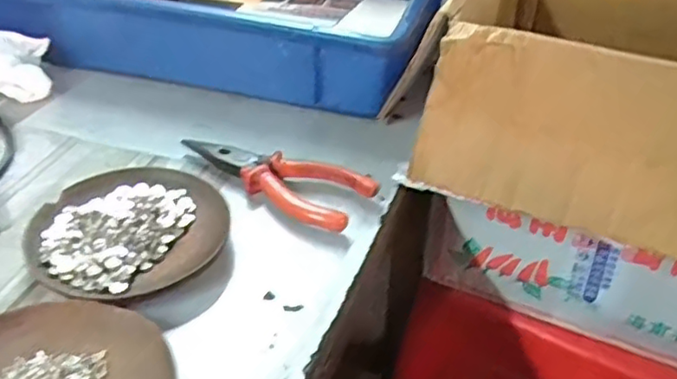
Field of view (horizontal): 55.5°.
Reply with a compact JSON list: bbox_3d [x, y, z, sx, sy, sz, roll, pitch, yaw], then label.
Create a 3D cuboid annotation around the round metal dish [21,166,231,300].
[{"bbox_3d":[-0.126,0.026,0.387,0.109,0.016,0.113,0,37,0],"label":"round metal dish"}]

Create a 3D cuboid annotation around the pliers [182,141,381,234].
[{"bbox_3d":[-0.046,-0.010,0.437,0.140,0.016,0.046,20,41,24],"label":"pliers"}]

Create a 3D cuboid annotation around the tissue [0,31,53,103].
[{"bbox_3d":[-0.270,-0.099,0.529,0.061,0.041,0.064,-11,38,-15],"label":"tissue"}]

